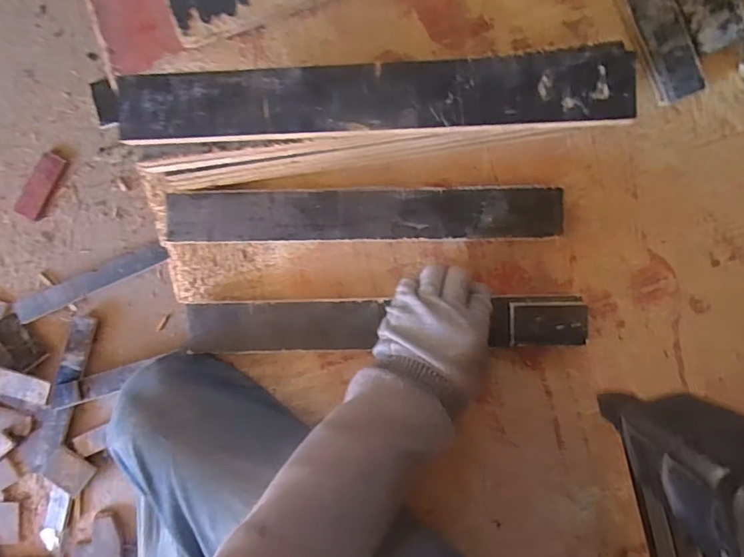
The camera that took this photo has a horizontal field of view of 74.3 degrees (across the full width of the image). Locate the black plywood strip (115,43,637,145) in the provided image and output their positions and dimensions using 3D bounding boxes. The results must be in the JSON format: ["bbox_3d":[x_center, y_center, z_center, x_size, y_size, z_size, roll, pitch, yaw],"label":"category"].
[{"bbox_3d":[-0.002,-0.130,0.352,0.362,0.007,0.049,-2,90,1],"label":"black plywood strip"}]

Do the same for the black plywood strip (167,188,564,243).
[{"bbox_3d":[-0.012,-0.059,0.466,0.365,0.021,0.047,0,90,1],"label":"black plywood strip"}]

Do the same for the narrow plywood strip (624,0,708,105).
[{"bbox_3d":[0.252,-0.239,0.442,0.042,0.013,0.160,-24,89,1],"label":"narrow plywood strip"}]

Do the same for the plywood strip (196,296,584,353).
[{"bbox_3d":[0.009,0.044,0.461,0.366,0.016,0.046,-2,95,4],"label":"plywood strip"}]

